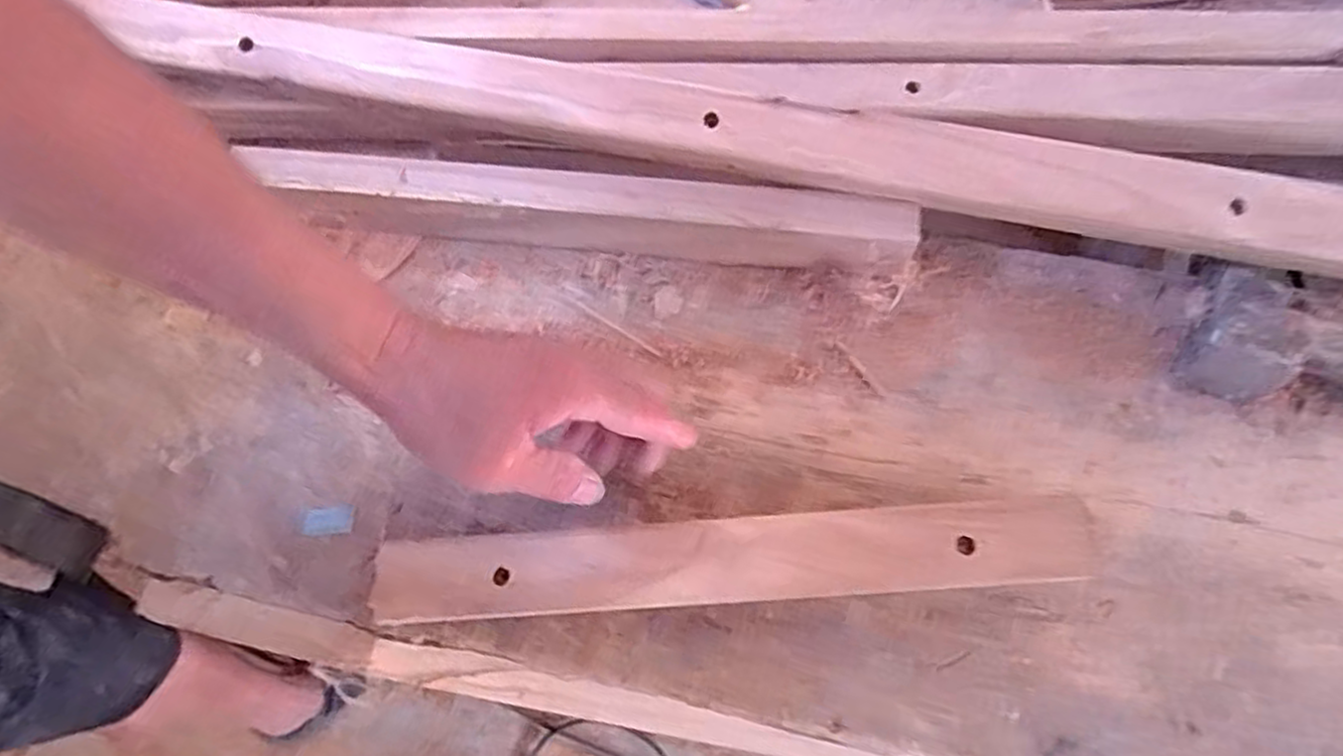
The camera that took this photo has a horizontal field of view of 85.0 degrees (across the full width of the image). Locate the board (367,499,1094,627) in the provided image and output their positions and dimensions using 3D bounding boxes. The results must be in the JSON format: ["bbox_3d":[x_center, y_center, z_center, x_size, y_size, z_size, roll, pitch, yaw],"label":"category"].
[{"bbox_3d":[0.027,0.098,0.382,0.361,0.039,0.050,-4,67,2],"label":"board"}]

